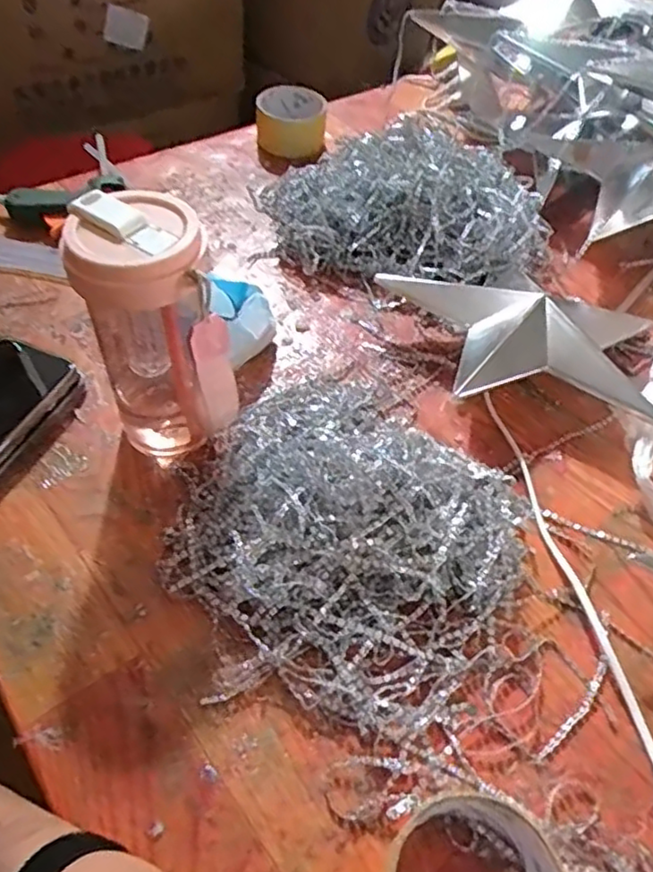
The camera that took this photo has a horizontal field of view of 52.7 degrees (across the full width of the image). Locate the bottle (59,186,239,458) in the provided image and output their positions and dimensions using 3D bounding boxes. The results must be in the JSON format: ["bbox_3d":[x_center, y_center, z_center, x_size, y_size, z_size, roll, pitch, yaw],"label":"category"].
[{"bbox_3d":[-0.117,-0.074,0.447,0.079,0.153,0.100,-17,54,-17],"label":"bottle"}]

